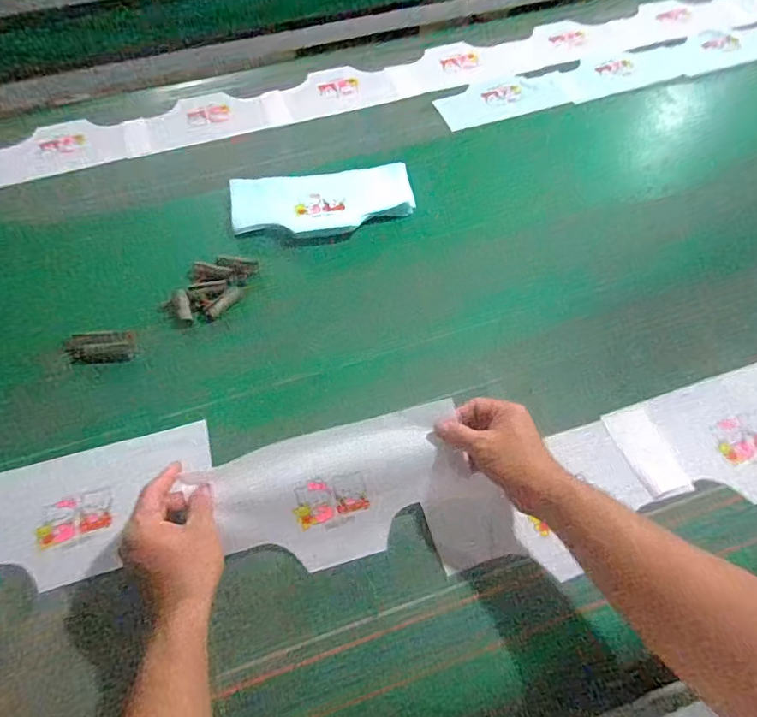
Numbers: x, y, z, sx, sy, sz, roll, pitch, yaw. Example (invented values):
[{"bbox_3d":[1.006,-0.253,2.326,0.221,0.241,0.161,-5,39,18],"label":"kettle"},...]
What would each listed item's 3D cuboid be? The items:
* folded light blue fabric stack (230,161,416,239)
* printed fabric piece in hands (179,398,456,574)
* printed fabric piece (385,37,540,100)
[{"bbox_3d":[-0.091,-0.255,0.834,0.289,0.019,0.145,-8,59,-3],"label":"folded light blue fabric stack"},{"bbox_3d":[-0.043,0.153,0.566,0.258,0.030,0.146,-14,85,-7],"label":"printed fabric piece in hands"},{"bbox_3d":[0.186,-0.624,1.078,0.338,0.012,0.167,-16,58,-9],"label":"printed fabric piece"}]

